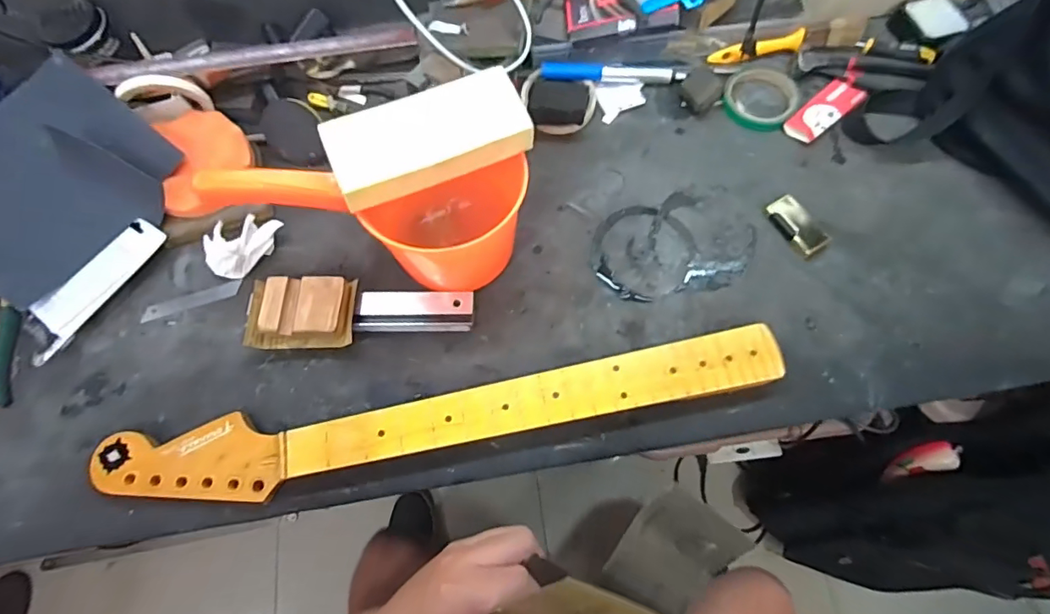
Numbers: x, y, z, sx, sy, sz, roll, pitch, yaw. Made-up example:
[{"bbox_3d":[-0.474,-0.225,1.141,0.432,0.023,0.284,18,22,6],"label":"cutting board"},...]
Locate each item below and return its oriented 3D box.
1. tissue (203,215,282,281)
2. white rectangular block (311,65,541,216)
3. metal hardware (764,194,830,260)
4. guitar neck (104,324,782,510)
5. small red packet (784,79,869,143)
[{"bbox_3d":[-0.305,-0.070,0.548,0.083,0.030,0.050,-42,75,-13],"label":"tissue"},{"bbox_3d":[-0.083,-0.148,0.438,0.165,0.028,0.074,-22,72,-7],"label":"white rectangular block"},{"bbox_3d":[0.301,-0.089,0.561,0.036,0.014,0.072,-30,73,-10],"label":"metal hardware"},{"bbox_3d":[-0.073,0.108,0.485,0.636,0.031,0.072,-9,71,-3],"label":"guitar neck"},{"bbox_3d":[0.362,-0.240,0.616,0.114,0.008,0.043,-37,74,-12],"label":"small red packet"}]

